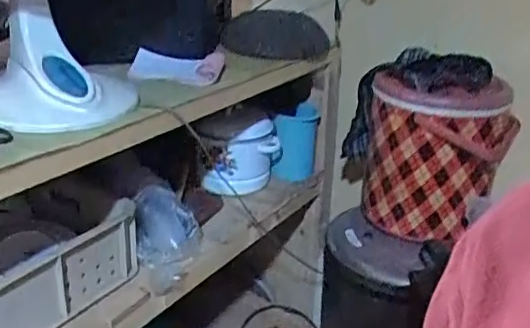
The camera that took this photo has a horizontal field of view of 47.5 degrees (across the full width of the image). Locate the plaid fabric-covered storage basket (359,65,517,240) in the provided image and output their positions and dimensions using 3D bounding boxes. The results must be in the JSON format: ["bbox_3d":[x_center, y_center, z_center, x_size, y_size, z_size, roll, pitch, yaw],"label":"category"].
[{"bbox_3d":[0.349,-0.021,1.265,0.246,0.298,0.206,24,31,36],"label":"plaid fabric-covered storage basket"}]

